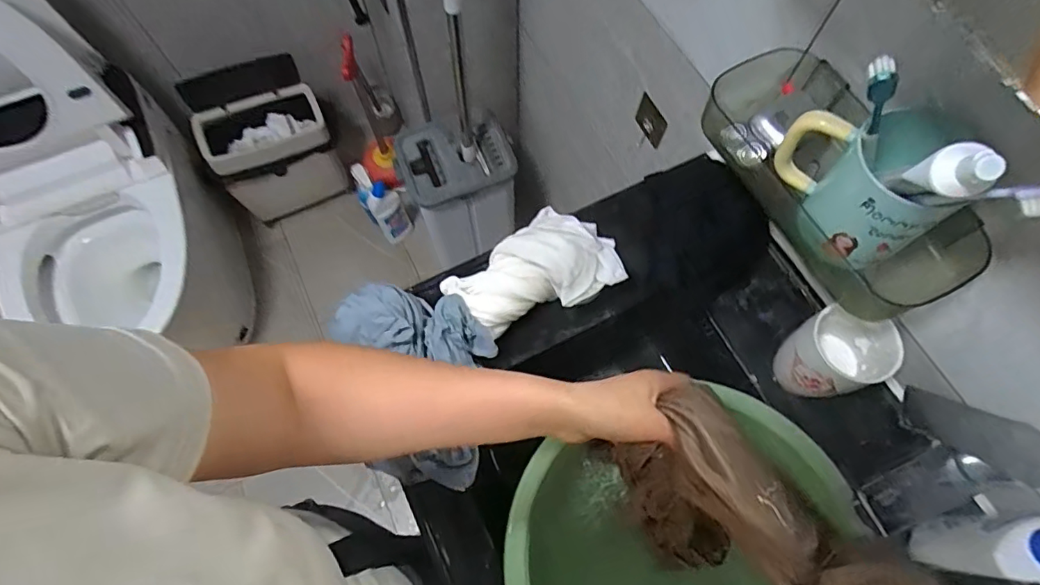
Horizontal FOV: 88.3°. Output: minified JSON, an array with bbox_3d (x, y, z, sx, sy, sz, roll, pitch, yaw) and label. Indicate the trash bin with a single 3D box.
[{"bbox_3d":[-0.644,-0.383,1.400,0.302,0.385,0.183,-29,71,-11],"label":"trash bin"}]

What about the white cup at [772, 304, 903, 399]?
[{"bbox_3d":[0.303,0.064,0.526,0.080,0.099,0.071,-7,68,-3],"label":"white cup"}]

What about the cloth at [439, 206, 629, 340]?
[{"bbox_3d":[0.014,-0.021,0.579,0.180,0.077,0.108,-25,70,-10],"label":"cloth"}]

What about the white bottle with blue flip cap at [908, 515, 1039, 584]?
[{"bbox_3d":[0.388,0.208,0.431,0.055,0.159,0.048,0,68,0],"label":"white bottle with blue flip cap"}]

